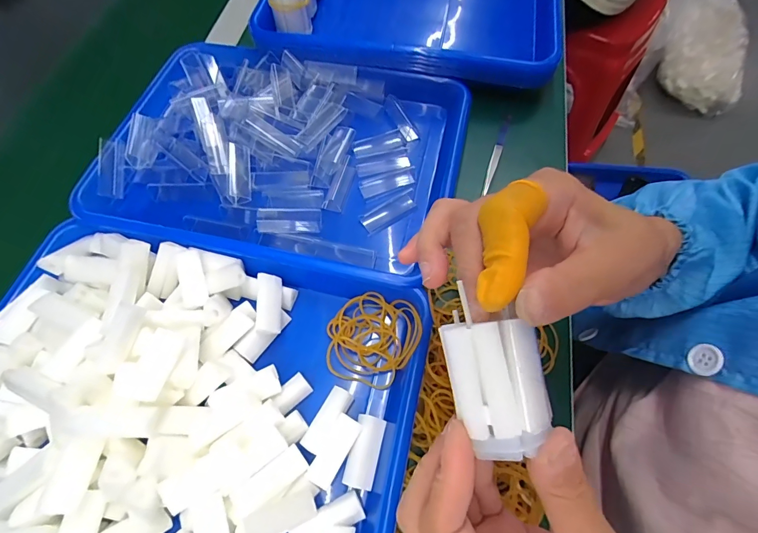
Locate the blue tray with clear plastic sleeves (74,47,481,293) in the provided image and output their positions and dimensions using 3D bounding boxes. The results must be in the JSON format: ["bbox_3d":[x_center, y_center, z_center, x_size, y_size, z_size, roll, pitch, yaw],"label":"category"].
[{"bbox_3d":[-0.089,-0.113,0.379,0.323,0.054,0.246,11,65,8],"label":"blue tray with clear plastic sleeves"}]

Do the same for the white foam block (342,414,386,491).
[{"bbox_3d":[-0.009,0.125,0.258,0.020,0.011,0.044,12,66,8],"label":"white foam block"}]

